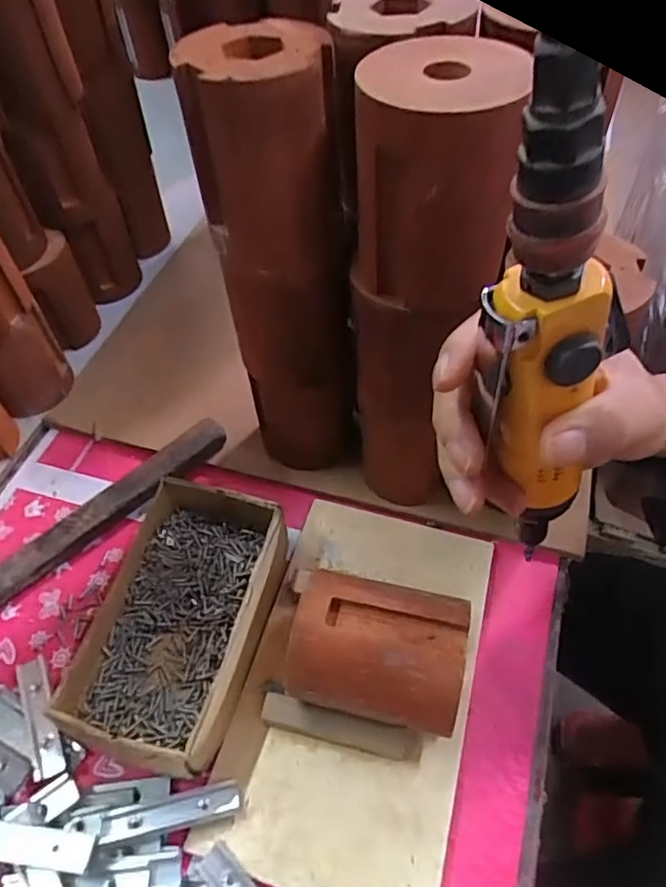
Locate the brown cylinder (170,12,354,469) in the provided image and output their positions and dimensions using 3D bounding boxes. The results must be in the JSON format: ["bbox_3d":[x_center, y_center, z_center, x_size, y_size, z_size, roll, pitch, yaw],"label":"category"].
[{"bbox_3d":[-0.031,-0.090,0.389,0.072,0.300,0.074,-16,54,-9],"label":"brown cylinder"}]

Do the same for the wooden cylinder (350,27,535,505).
[{"bbox_3d":[0.053,-0.076,0.355,0.079,0.277,0.078,5,54,6],"label":"wooden cylinder"}]

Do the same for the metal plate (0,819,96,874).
[{"bbox_3d":[-0.168,0.219,0.320,0.074,0.004,0.018,3,51,8],"label":"metal plate"}]

